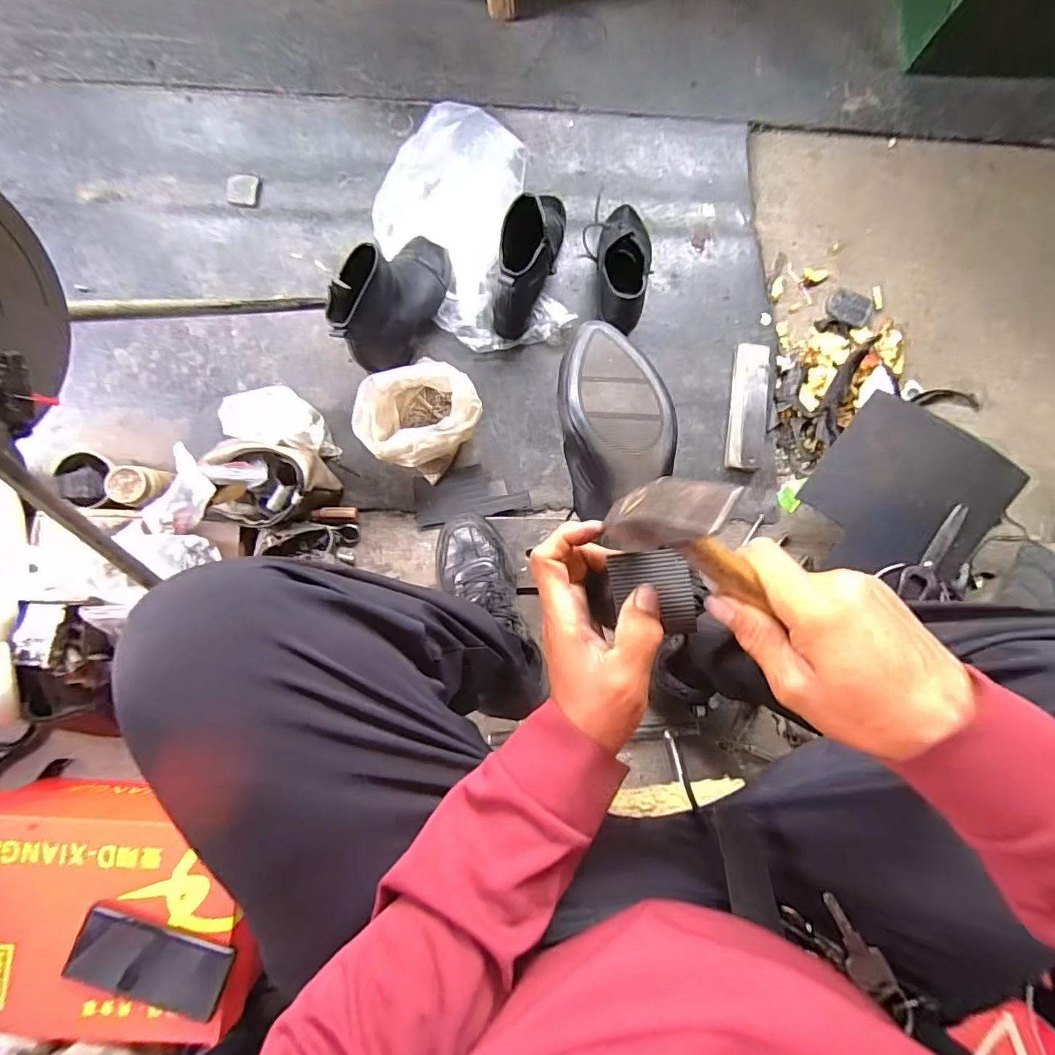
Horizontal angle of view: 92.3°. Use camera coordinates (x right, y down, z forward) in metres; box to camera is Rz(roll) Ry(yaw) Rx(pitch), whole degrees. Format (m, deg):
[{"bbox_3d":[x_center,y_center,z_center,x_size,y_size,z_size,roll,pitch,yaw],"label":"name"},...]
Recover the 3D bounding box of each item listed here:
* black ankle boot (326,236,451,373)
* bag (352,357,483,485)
[{"bbox_3d":[-0.178,-0.316,0.678,0.087,0.150,0.211,28,86,-3],"label":"black ankle boot"},{"bbox_3d":[-0.148,-0.152,0.690,0.138,0.105,0.150,36,86,-2],"label":"bag"}]

